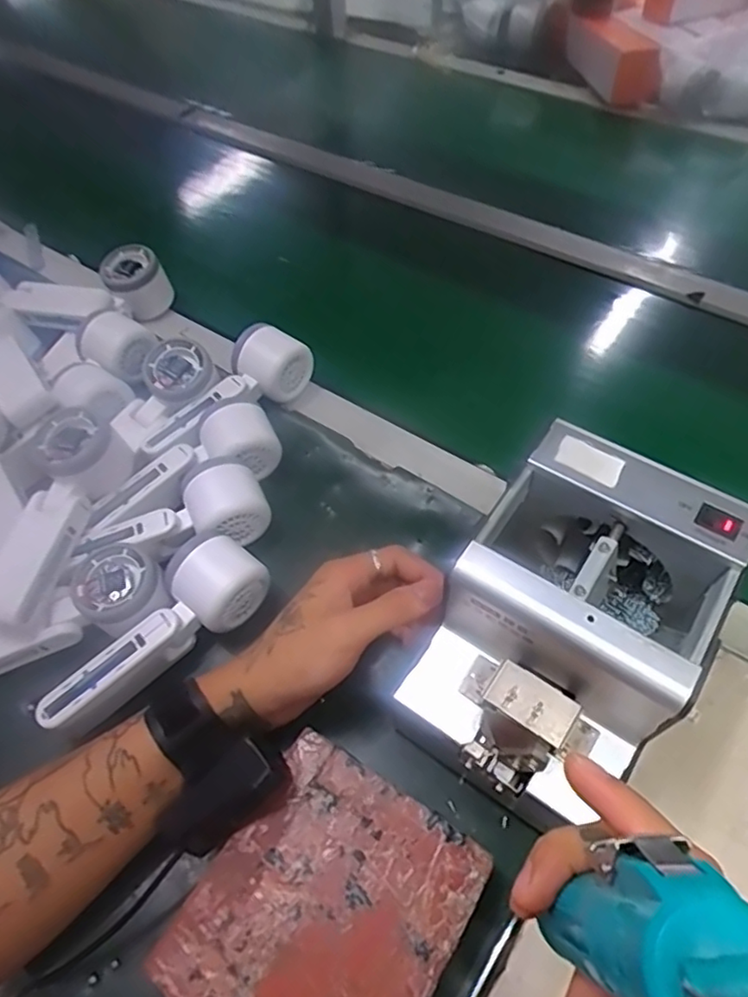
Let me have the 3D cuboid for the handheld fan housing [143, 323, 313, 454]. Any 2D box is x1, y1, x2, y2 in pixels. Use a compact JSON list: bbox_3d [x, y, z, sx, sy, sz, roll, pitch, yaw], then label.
[{"bbox_3d":[-0.128,-0.088,0.544,0.053,0.058,0.168,37,65,24],"label":"handheld fan housing"}]

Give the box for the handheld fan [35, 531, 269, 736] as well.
[{"bbox_3d":[-0.152,0.095,0.431,0.165,0.053,0.055,-39,63,-21],"label":"handheld fan"}]

